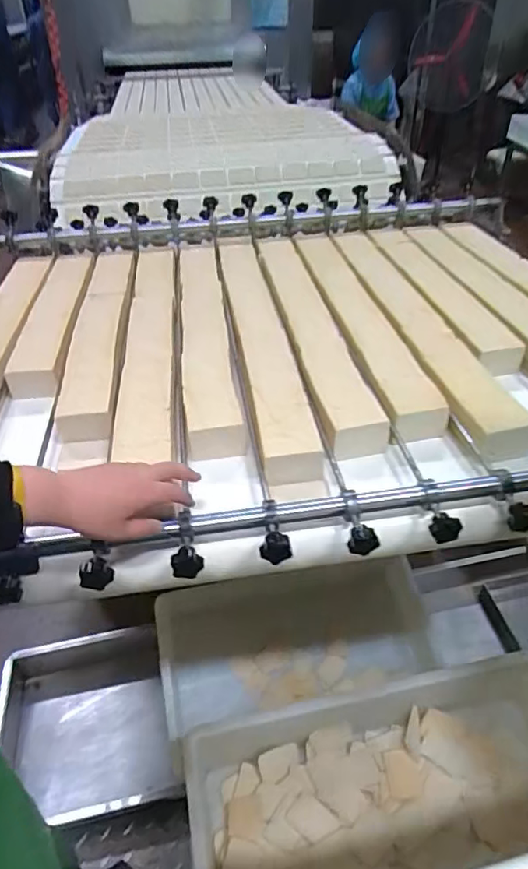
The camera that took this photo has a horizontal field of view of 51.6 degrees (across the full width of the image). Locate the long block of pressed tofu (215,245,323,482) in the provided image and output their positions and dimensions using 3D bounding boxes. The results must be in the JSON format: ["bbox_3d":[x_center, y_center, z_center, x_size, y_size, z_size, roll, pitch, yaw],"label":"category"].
[{"bbox_3d":[-0.012,-0.173,0.973,0.078,0.071,0.745,-7,40,-6],"label":"long block of pressed tofu"}]

